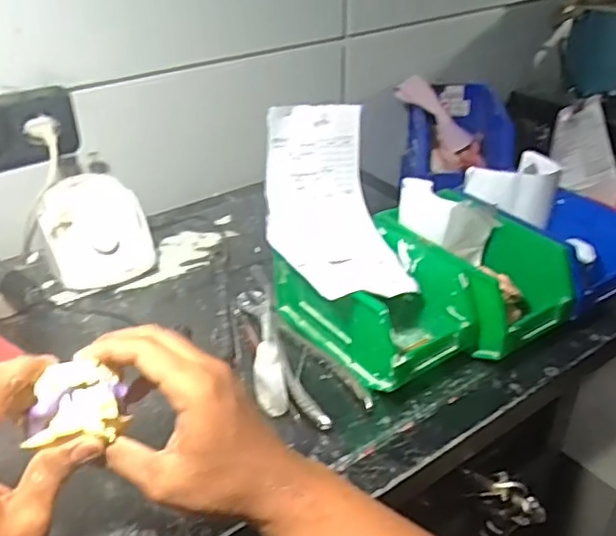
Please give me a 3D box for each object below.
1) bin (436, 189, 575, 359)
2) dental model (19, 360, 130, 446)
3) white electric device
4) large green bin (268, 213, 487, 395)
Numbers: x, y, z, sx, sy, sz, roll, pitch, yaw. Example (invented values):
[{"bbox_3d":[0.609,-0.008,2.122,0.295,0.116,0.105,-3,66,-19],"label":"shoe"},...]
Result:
[{"bbox_3d":[0.164,0.009,0.590,0.102,0.086,0.147,-21,40,-29],"label":"bin"},{"bbox_3d":[-0.142,0.081,0.373,0.057,0.030,0.043,-8,36,-13],"label":"dental model"},{"bbox_3d":[-0.234,-0.045,0.677,0.110,0.068,0.145,-16,38,-23],"label":"white electric device"},{"bbox_3d":[0.064,0.025,0.567,0.122,0.092,0.170,-18,39,-25],"label":"large green bin"}]

